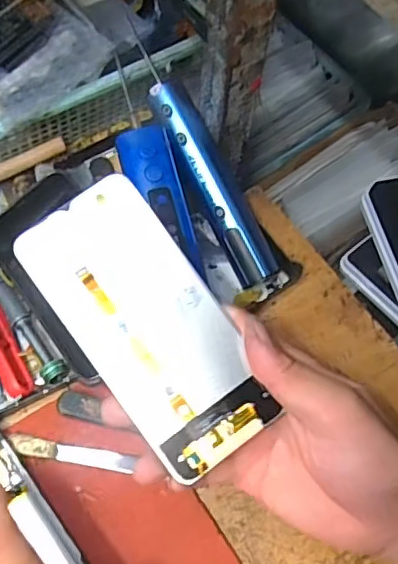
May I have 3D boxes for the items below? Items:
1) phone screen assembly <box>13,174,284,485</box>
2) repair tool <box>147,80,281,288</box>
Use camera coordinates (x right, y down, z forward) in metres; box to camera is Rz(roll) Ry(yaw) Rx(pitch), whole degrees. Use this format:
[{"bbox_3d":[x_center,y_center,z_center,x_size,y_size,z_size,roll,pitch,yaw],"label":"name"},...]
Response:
[{"bbox_3d":[-0.025,0.022,0.306,0.073,0.008,0.154,-36,85,-9],"label":"phone screen assembly"},{"bbox_3d":[0.010,-0.070,0.412,0.035,0.023,0.154,-27,90,-15],"label":"repair tool"}]

